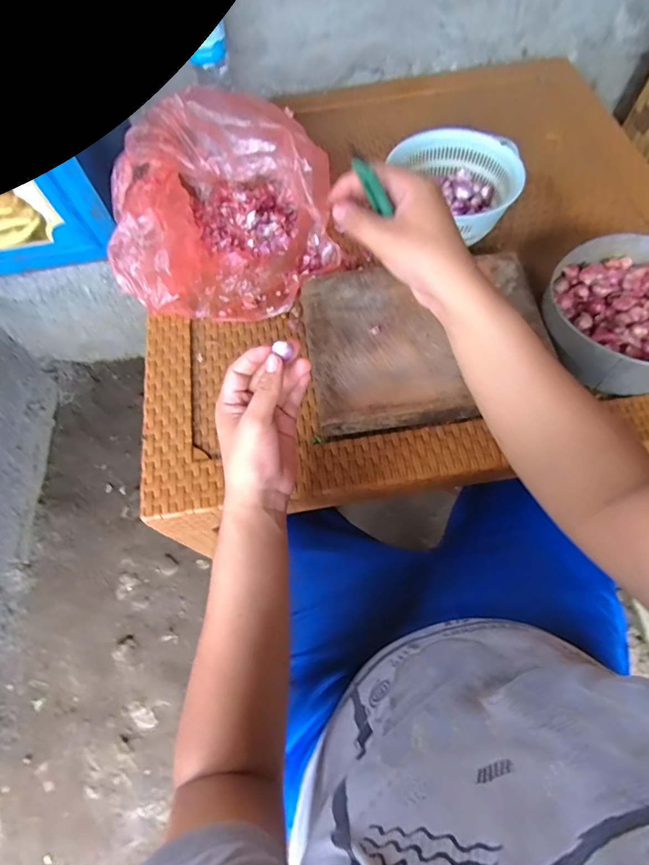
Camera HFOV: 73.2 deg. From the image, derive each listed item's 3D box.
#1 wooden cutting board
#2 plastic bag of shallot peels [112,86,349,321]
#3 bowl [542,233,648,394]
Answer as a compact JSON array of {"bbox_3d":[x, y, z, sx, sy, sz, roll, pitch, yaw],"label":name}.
[{"bbox_3d":[0.123,-0.121,0.547,0.286,0.038,0.226,-9,65,-1],"label":"wooden cutting board"},{"bbox_3d":[-0.144,-0.315,0.604,0.298,0.122,0.293,-7,65,0],"label":"plastic bag of shallot peels"},{"bbox_3d":[0.368,-0.145,0.528,0.191,0.058,0.194,-1,65,3],"label":"bowl"}]

